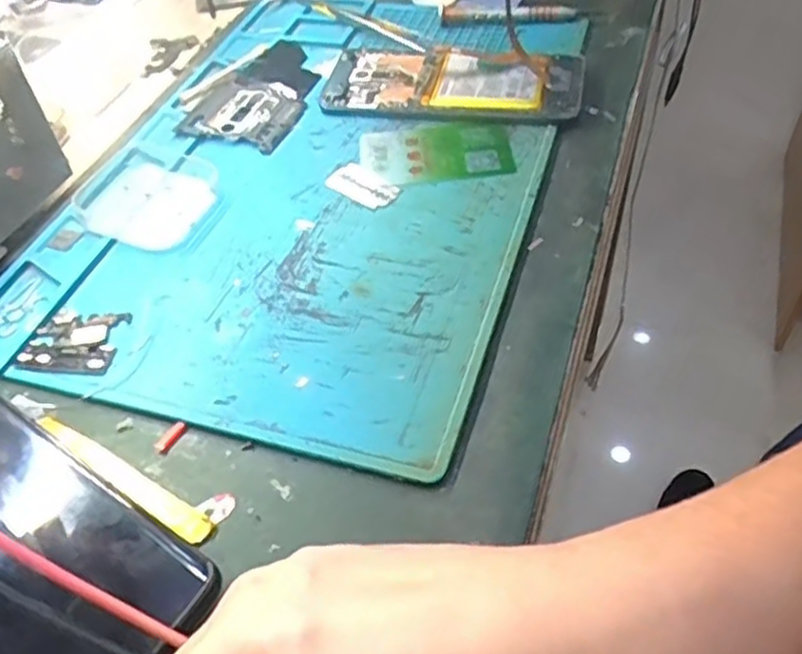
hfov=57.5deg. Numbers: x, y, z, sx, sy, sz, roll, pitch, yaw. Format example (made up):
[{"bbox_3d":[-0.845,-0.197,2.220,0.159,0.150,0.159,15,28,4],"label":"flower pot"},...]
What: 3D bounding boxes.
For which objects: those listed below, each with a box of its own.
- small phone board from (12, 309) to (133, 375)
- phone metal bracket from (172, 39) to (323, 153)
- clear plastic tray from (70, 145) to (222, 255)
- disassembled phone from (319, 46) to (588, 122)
[{"bbox_3d":[-0.153,0.006,0.340,0.044,0.004,0.037,2,48,7],"label":"small phone board"},{"bbox_3d":[-0.086,-0.154,0.472,0.069,0.005,0.117,15,51,18],"label":"phone metal bracket"},{"bbox_3d":[-0.139,-0.073,0.406,0.080,0.010,0.071,14,51,17],"label":"clear plastic tray"},{"bbox_3d":[0.031,-0.155,0.458,0.159,0.014,0.075,9,50,14],"label":"disassembled phone"}]

